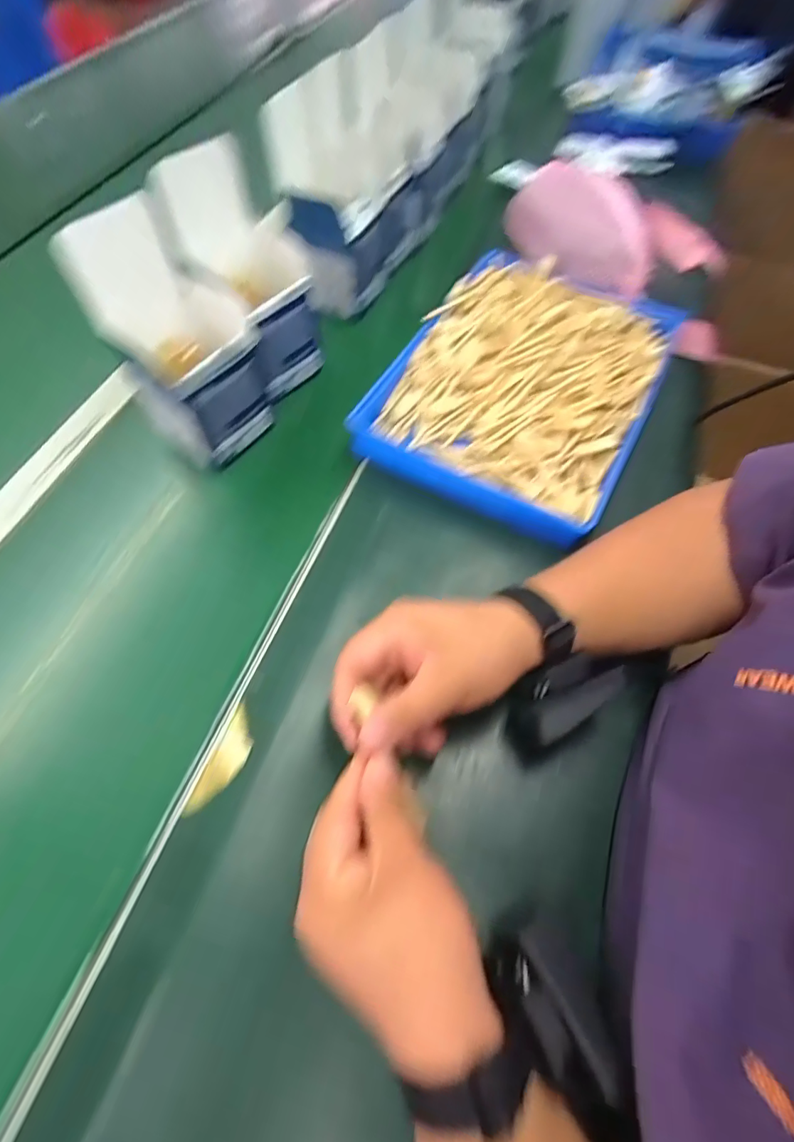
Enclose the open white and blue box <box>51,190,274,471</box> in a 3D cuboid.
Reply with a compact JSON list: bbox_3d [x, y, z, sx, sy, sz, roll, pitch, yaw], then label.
[{"bbox_3d":[-0.182,-0.184,0.407,0.102,0.162,0.099,33,65,15],"label":"open white and blue box"}]

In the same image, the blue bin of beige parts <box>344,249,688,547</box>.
[{"bbox_3d":[0.122,-0.193,0.478,0.233,0.051,0.306,26,64,12],"label":"blue bin of beige parts"}]

